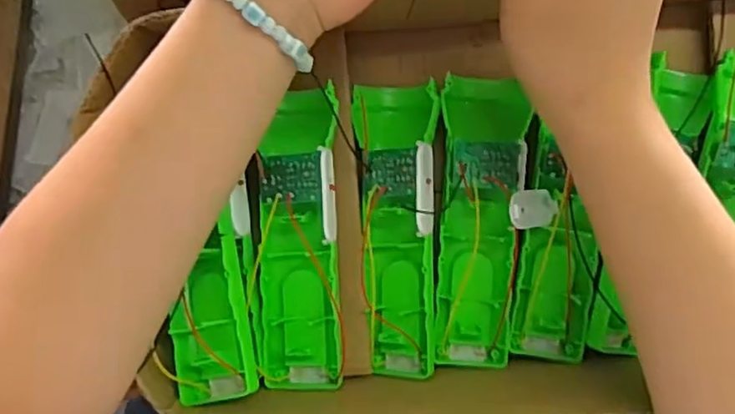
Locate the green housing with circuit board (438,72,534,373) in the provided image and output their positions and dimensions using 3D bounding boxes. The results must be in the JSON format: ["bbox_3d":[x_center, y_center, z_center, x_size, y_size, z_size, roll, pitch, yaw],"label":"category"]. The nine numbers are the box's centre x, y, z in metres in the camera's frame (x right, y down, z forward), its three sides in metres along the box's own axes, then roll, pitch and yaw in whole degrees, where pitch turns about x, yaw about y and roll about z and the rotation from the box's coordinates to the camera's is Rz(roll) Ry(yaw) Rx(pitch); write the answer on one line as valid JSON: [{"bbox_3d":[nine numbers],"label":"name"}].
[{"bbox_3d":[0.063,0.010,0.357,0.044,0.027,0.159,3,92,-1],"label":"green housing with circuit board"}]

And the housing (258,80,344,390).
[{"bbox_3d":[-0.036,0.019,0.350,0.044,0.032,0.157,0,94,-2],"label":"housing"}]

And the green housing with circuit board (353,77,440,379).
[{"bbox_3d":[0.017,0.012,0.358,0.042,0.038,0.159,-1,89,-3],"label":"green housing with circuit board"}]

